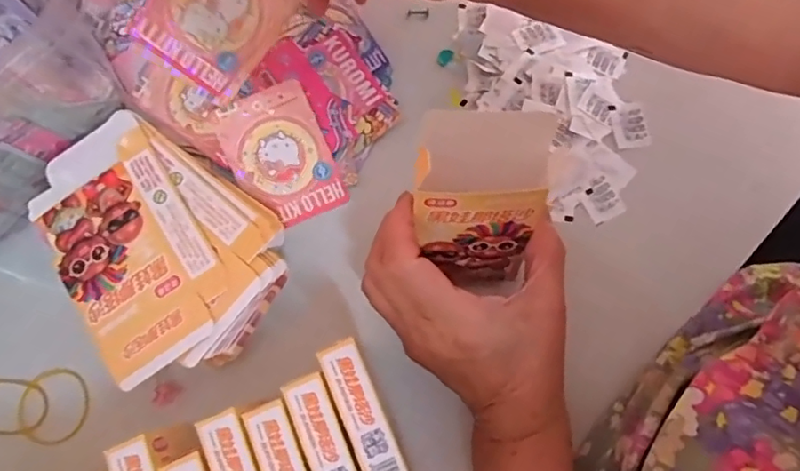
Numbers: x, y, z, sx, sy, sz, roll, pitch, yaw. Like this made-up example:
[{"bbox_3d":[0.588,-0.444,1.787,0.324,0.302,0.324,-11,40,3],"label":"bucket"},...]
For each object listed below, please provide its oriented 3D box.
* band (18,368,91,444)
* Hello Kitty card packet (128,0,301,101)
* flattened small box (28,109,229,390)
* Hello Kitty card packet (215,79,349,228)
[{"bbox_3d":[-0.212,0.104,0.336,0.041,0.004,0.044,0,76,1],"label":"band"},{"bbox_3d":[-0.105,-0.129,0.318,0.083,0.064,0.005,-46,35,16],"label":"Hello Kitty card packet"},{"bbox_3d":[-0.159,0.005,0.314,0.080,0.005,0.144,-32,78,-6],"label":"flattened small box"},{"bbox_3d":[-0.077,-0.050,0.354,0.061,0.004,0.086,-24,95,-5],"label":"Hello Kitty card packet"}]

